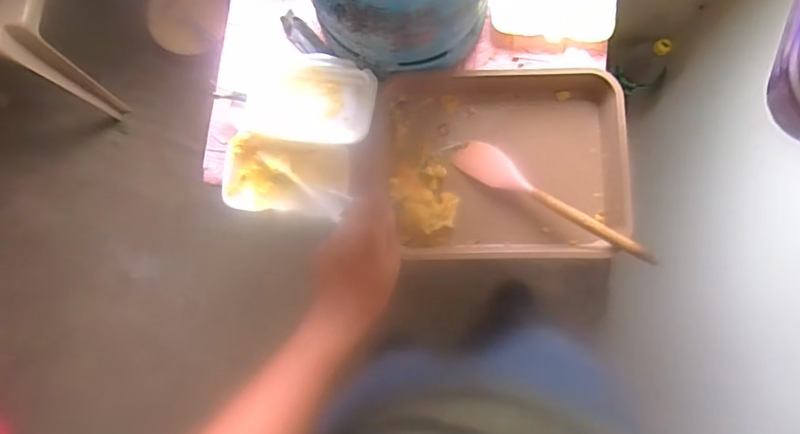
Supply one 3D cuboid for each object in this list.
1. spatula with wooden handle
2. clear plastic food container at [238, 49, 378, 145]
[{"bbox_3d":[0.213,-0.026,0.741,0.305,0.026,0.051,33,86,19],"label":"spatula with wooden handle"},{"bbox_3d":[-0.141,-0.184,0.811,0.212,0.054,0.149,13,85,4],"label":"clear plastic food container"}]

